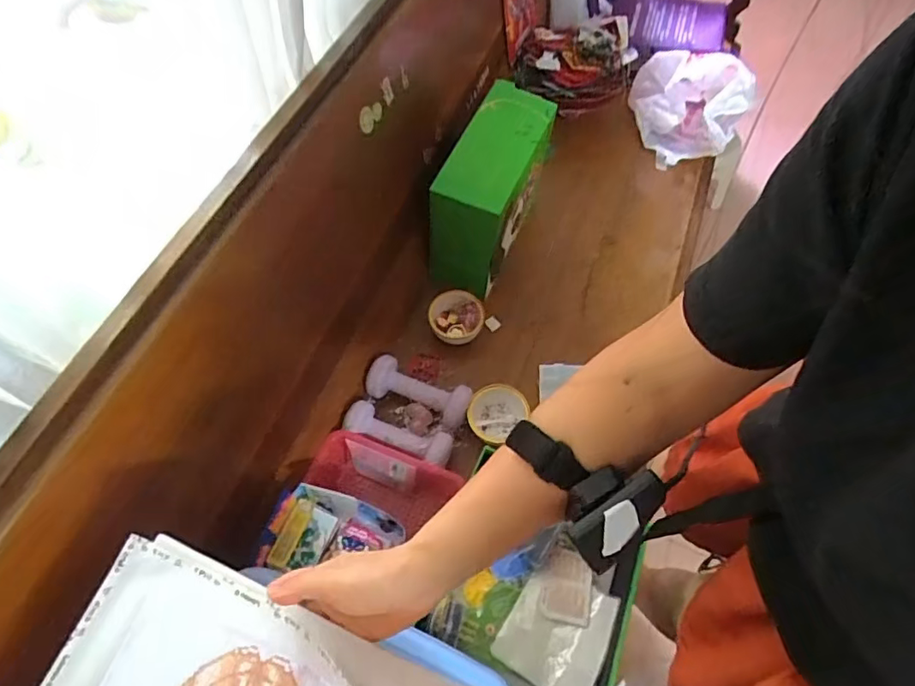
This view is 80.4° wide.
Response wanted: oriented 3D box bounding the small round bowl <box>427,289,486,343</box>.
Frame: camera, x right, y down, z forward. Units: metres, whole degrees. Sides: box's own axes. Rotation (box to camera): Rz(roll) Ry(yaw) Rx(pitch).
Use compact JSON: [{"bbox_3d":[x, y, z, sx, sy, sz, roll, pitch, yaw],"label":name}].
[{"bbox_3d":[-0.002,-0.040,0.984,0.099,0.065,0.088,-2,62,-5],"label":"small round bowl"}]

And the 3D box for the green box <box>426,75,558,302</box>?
[{"bbox_3d":[0.053,-0.258,0.966,0.114,0.261,0.293,23,63,8],"label":"green box"}]

